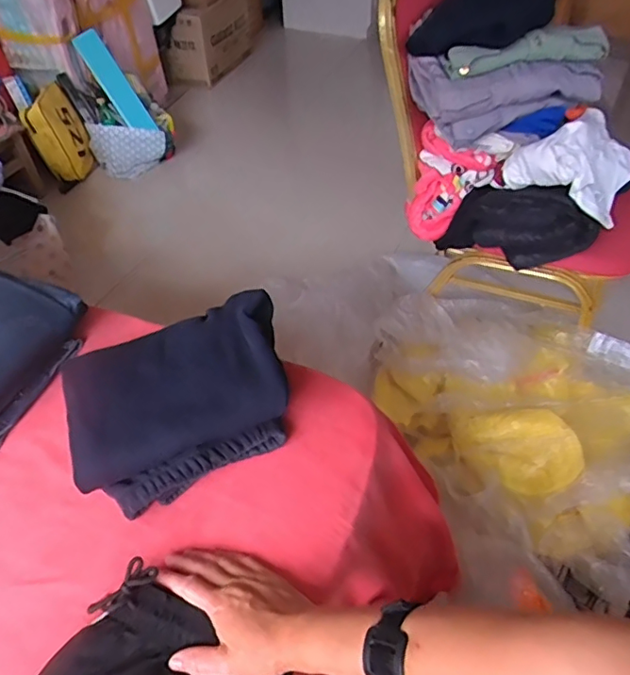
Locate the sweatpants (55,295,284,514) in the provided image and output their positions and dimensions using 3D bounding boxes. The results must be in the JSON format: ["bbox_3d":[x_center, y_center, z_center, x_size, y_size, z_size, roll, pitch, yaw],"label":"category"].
[{"bbox_3d":[-0.157,0.058,0.628,0.269,0.082,0.210,-24,50,-19],"label":"sweatpants"}]

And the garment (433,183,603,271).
[{"bbox_3d":[0.399,-0.222,1.066,0.294,0.179,0.041,22,51,22],"label":"garment"}]

